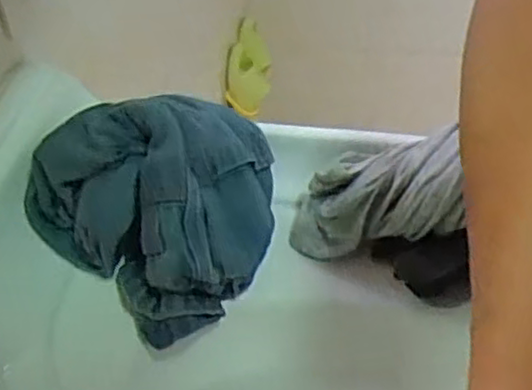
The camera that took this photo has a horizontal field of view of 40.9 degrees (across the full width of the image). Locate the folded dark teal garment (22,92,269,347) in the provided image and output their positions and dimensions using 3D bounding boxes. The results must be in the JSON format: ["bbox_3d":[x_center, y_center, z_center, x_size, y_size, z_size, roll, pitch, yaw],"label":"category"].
[{"bbox_3d":[-0.064,-0.003,0.499,0.150,0.112,0.140,0,43,0],"label":"folded dark teal garment"}]

